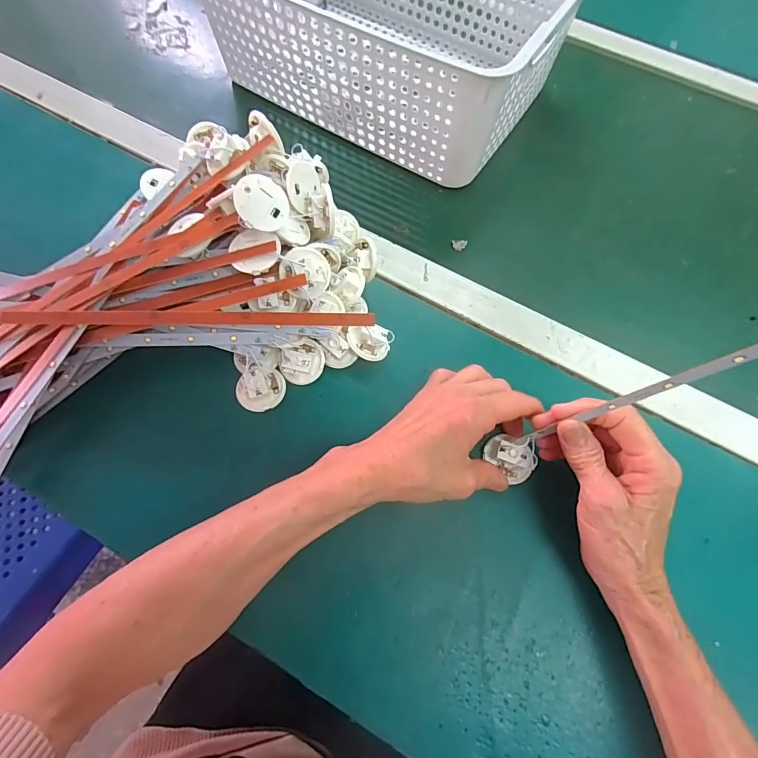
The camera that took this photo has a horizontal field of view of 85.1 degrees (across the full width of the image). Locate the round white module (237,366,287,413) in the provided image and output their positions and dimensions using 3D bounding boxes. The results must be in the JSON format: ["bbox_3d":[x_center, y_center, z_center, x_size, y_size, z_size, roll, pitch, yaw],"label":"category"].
[{"bbox_3d":[-0.093,0.008,0.327,0.038,0.018,0.031,-24,70,-12],"label":"round white module"}]

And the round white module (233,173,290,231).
[{"bbox_3d":[-0.082,-0.124,0.291,0.038,0.004,0.037,1,89,-36],"label":"round white module"}]

